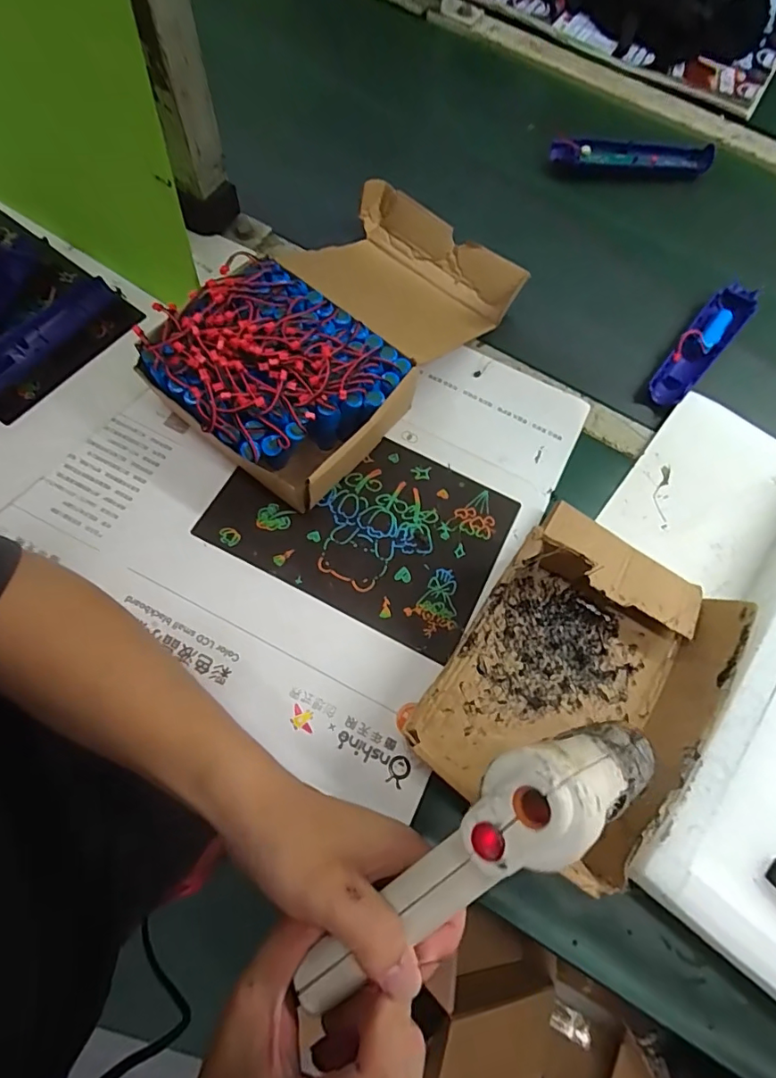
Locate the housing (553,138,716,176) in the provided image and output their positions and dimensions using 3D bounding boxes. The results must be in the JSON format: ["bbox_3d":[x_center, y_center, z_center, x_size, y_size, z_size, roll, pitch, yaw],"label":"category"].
[{"bbox_3d":[0.259,-0.405,0.545,0.170,0.020,0.031,2,71,-3],"label":"housing"}]

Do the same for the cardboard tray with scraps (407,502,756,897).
[{"bbox_3d":[0.131,0.085,0.338,0.156,0.053,0.213,34,73,8],"label":"cardboard tray with scraps"}]

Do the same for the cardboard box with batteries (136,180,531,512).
[{"bbox_3d":[-0.032,-0.179,0.421,0.170,0.082,0.302,37,73,9],"label":"cardboard box with batteries"}]

